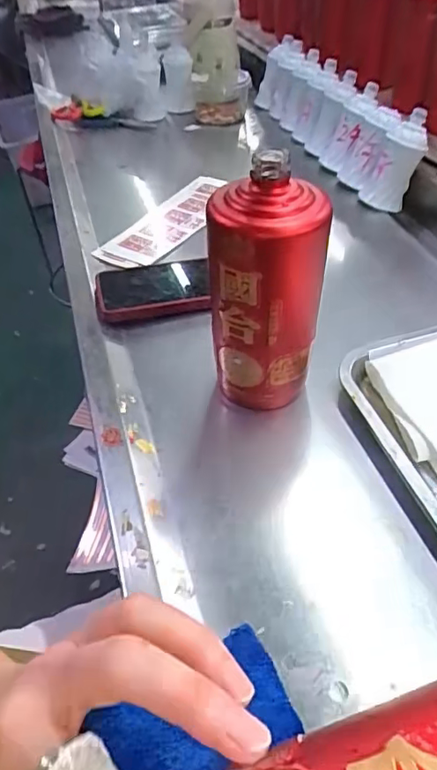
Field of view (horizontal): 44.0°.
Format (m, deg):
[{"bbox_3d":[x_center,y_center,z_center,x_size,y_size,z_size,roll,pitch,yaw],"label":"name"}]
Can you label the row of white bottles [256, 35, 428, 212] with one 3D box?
[{"bbox_3d":[0.173,-0.463,0.899,0.094,0.111,0.527,-12,46,-6],"label":"row of white bottles"}]

